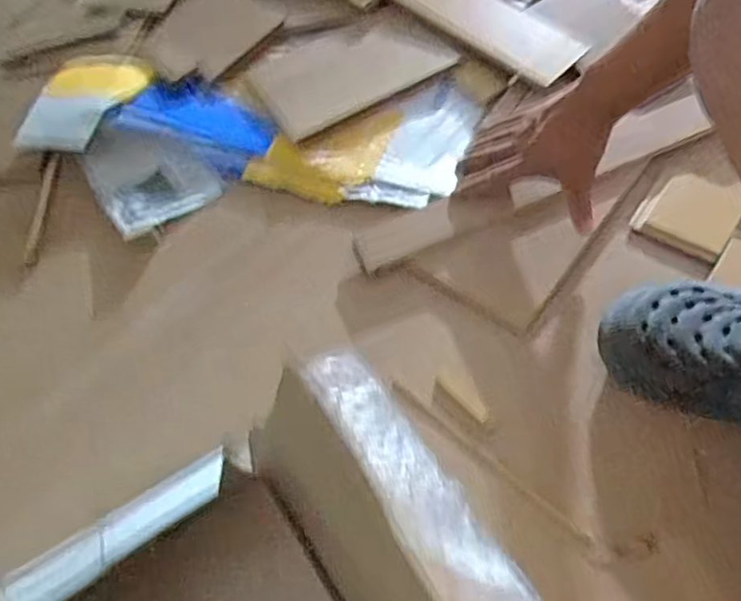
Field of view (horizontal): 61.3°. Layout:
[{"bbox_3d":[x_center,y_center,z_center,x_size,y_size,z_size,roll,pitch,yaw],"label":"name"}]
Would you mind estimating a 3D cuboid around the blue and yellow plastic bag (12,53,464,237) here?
[{"bbox_3d":[-0.164,-0.200,0.794,0.566,0.045,0.254,6,60,6],"label":"blue and yellow plastic bag"}]

